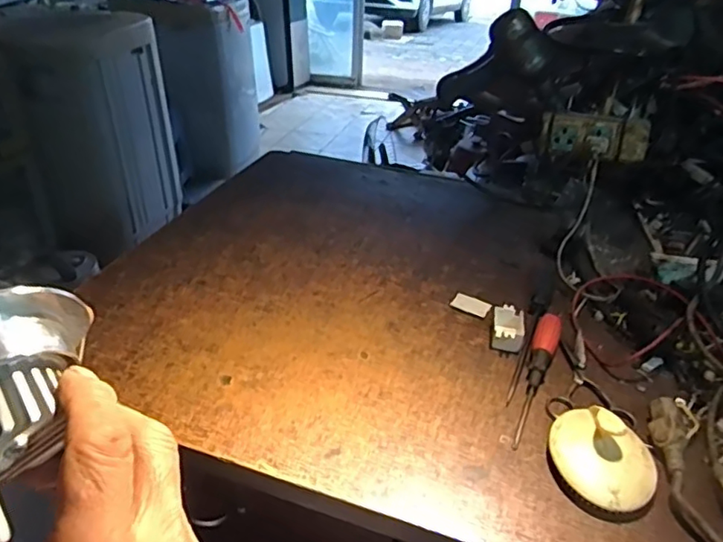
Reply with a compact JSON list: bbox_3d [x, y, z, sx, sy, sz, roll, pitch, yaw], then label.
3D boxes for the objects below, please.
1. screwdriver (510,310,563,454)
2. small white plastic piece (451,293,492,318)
[{"bbox_3d":[0.160,0.091,0.526,0.022,0.022,0.173,13,33,18],"label":"screwdriver"},{"bbox_3d":[0.120,0.036,0.629,0.040,0.005,0.029,24,47,26],"label":"small white plastic piece"}]

